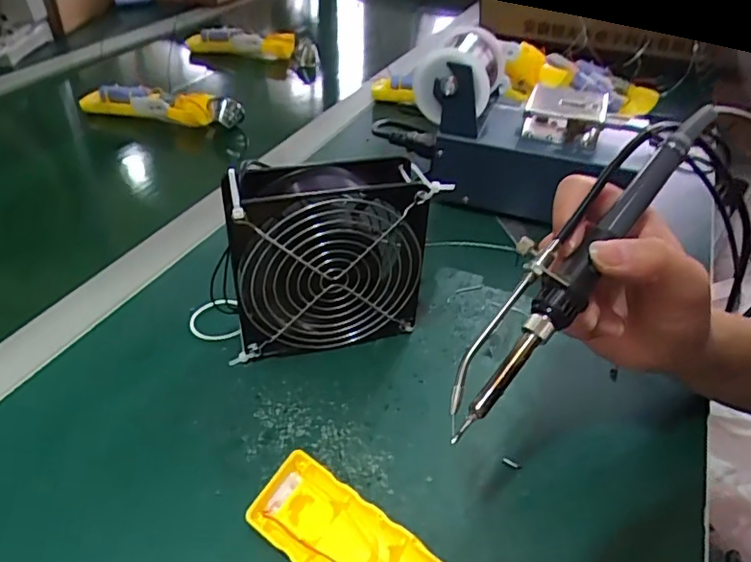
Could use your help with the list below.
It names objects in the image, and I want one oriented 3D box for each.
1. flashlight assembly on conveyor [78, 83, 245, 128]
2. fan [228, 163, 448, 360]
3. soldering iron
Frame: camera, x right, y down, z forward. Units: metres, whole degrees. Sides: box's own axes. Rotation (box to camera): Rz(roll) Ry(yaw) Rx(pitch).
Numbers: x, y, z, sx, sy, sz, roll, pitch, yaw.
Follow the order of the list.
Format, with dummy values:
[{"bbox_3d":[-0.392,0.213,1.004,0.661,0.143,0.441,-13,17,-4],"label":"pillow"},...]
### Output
[{"bbox_3d":[-0.262,-0.217,0.689,0.215,0.039,0.027,12,40,9],"label":"flashlight assembly on conveyor"},{"bbox_3d":[-0.030,-0.015,0.368,0.131,0.123,0.052,-7,41,-13],"label":"fan"},{"bbox_3d":[0.095,-0.017,0.265,0.031,0.020,0.205,33,74,30],"label":"soldering iron"}]

